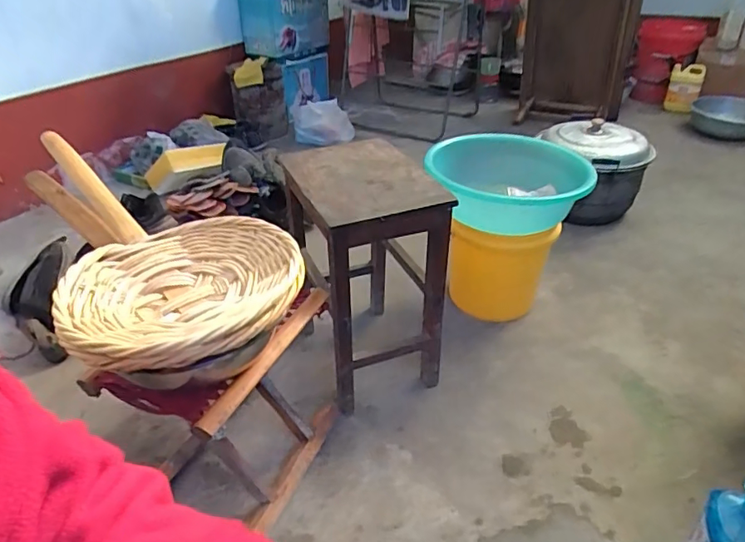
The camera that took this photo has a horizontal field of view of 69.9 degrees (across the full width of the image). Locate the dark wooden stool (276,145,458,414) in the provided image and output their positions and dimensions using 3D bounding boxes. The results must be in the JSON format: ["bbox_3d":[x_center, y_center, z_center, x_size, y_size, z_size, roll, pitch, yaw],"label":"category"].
[{"bbox_3d":[-0.018,0.006,1.118,0.237,0.460,0.329,-15,34,-17],"label":"dark wooden stool"}]

